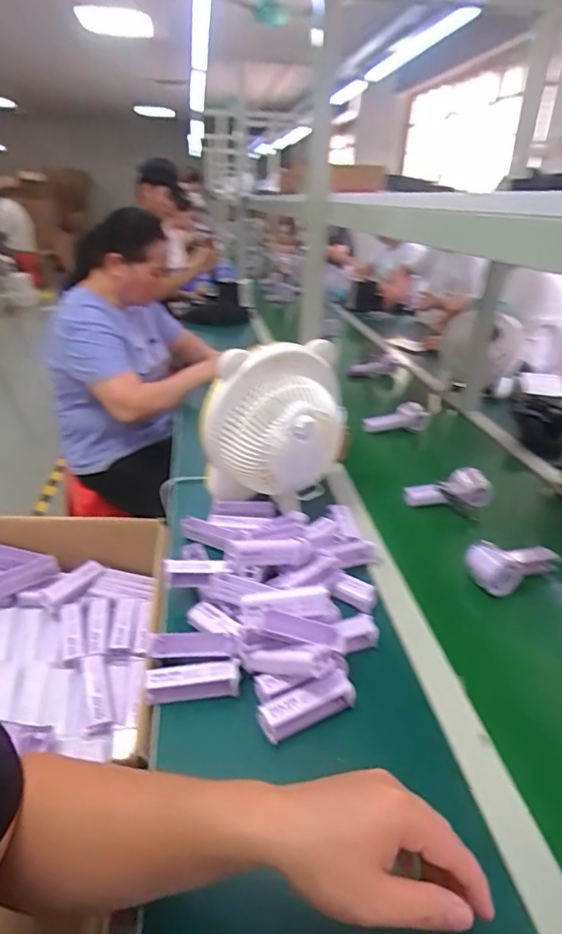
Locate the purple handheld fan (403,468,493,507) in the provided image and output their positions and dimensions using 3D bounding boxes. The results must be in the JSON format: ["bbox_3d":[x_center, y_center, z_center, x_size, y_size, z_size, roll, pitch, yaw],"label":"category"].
[{"bbox_3d":[0.301,0.043,0.956,0.147,0.051,0.075,1,27,-3],"label":"purple handheld fan"}]

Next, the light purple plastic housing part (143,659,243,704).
[{"bbox_3d":[-0.096,0.235,0.573,0.100,0.028,0.030,0,28,-5],"label":"light purple plastic housing part"}]

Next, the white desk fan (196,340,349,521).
[{"bbox_3d":[-0.015,-0.062,0.859,0.223,0.245,0.130,-1,28,-7],"label":"white desk fan"}]

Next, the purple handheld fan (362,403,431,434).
[{"bbox_3d":[0.277,-0.116,1.267,0.154,0.051,0.066,-10,28,2],"label":"purple handheld fan"}]

